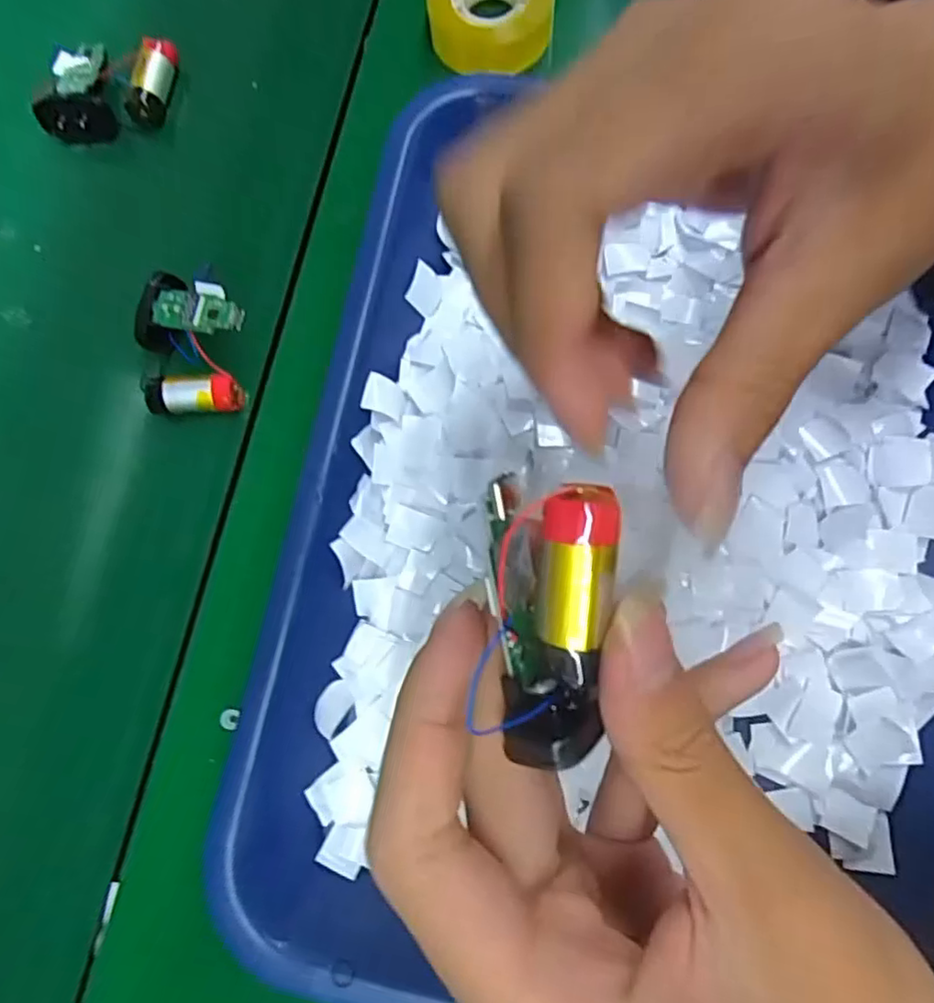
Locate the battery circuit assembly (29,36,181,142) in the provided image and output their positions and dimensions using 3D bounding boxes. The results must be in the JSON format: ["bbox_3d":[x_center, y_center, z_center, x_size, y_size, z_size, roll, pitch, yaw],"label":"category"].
[{"bbox_3d":[-0.167,-0.194,0.297,0.059,0.018,0.046,-1,79,0],"label":"battery circuit assembly"}]

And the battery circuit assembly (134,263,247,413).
[{"bbox_3d":[-0.115,-0.066,0.260,0.048,0.023,0.055,9,79,2],"label":"battery circuit assembly"}]

